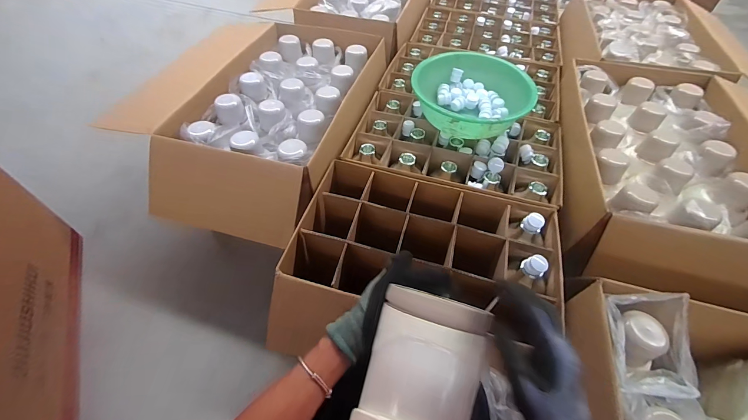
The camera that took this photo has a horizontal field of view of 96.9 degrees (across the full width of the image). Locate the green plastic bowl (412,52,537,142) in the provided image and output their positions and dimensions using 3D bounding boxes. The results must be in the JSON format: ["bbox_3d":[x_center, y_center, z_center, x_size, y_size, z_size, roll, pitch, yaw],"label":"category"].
[{"bbox_3d":[0.299,-0.336,1.005,0.312,0.138,0.337,1,52,-1],"label":"green plastic bowl"}]

